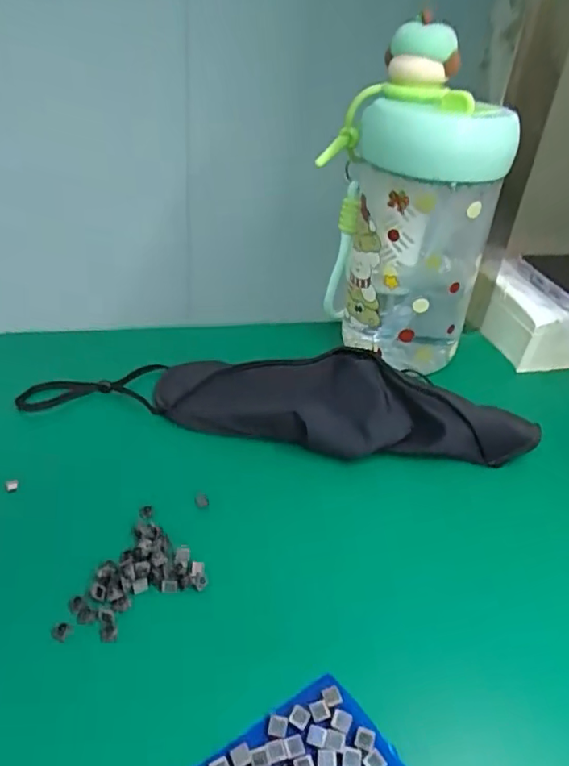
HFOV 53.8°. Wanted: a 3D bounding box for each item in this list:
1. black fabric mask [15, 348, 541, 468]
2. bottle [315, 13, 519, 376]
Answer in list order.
[{"bbox_3d":[-0.003,0.005,0.321,0.275,0.030,0.058,9,37,6],"label":"black fabric mask"},{"bbox_3d":[0.075,-0.097,0.346,0.099,0.196,0.069,14,37,13],"label":"bottle"}]

